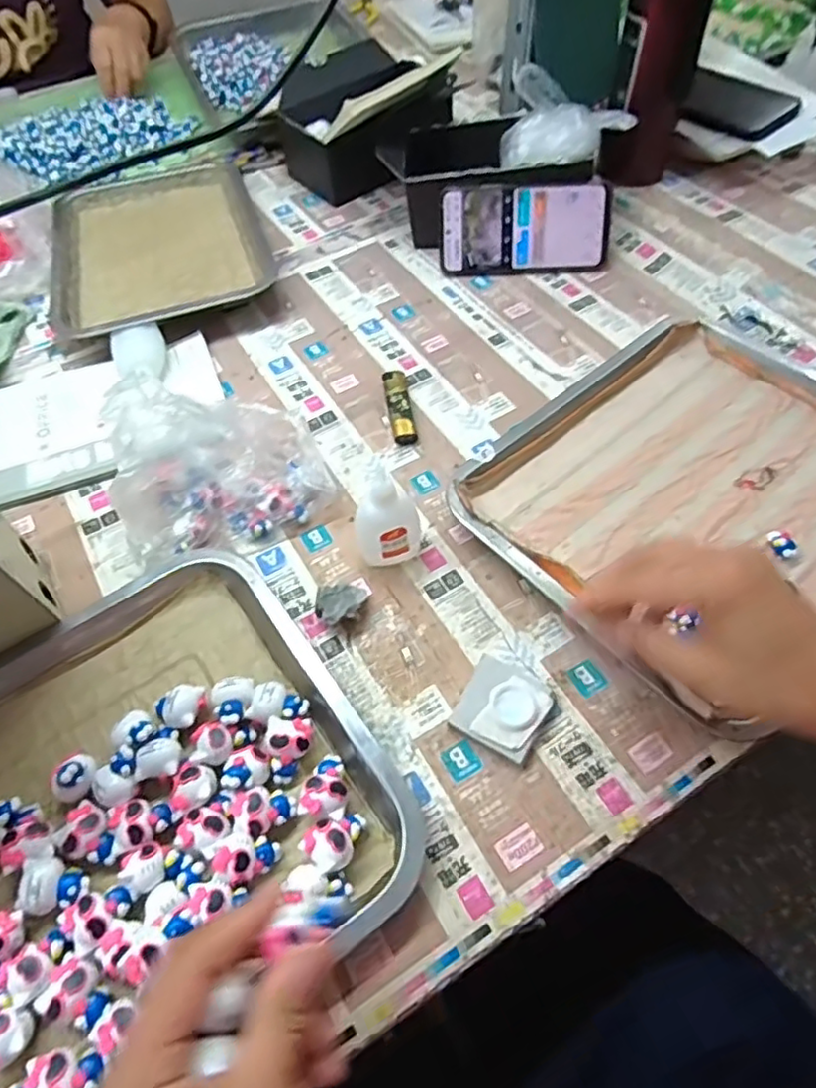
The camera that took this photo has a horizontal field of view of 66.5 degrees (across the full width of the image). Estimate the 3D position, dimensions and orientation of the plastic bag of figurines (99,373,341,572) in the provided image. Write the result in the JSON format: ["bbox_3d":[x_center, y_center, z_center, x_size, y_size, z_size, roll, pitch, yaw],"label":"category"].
[{"bbox_3d":[-0.136,-0.062,0.447,0.147,0.091,0.105,-15,60,-7],"label":"plastic bag of figurines"}]

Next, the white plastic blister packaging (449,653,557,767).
[{"bbox_3d":[0.058,0.098,0.376,0.050,0.013,0.056,27,64,17],"label":"white plastic blister packaging"}]

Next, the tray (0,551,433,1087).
[{"bbox_3d":[-0.196,0.167,0.340,0.346,0.032,0.261,-32,61,-17],"label":"tray"}]

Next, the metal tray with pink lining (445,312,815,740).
[{"bbox_3d":[0.214,-0.044,0.456,0.297,0.028,0.263,-37,64,-18],"label":"metal tray with pink lining"}]

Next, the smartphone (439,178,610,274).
[{"bbox_3d":[0.113,-0.313,0.614,0.161,0.078,0.009,-1,25,3],"label":"smartphone"}]

